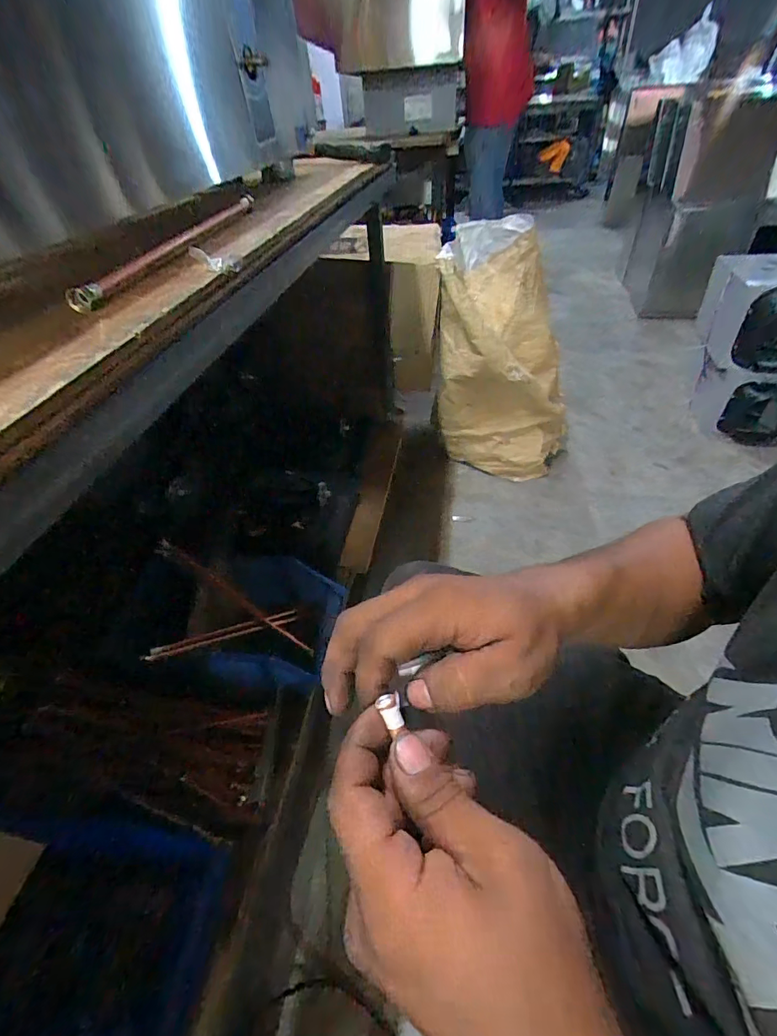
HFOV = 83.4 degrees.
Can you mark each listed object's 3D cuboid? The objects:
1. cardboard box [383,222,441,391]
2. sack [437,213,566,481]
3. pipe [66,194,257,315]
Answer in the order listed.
[{"bbox_3d":[0.074,-0.596,1.259,0.131,0.344,0.404,-2,43,3],"label":"cardboard box"},{"bbox_3d":[0.337,-0.444,1.291,0.373,0.641,0.295,0,44,5],"label":"sack"},{"bbox_3d":[-0.169,-0.236,0.368,0.015,0.020,0.298,3,44,8],"label":"pipe"}]

